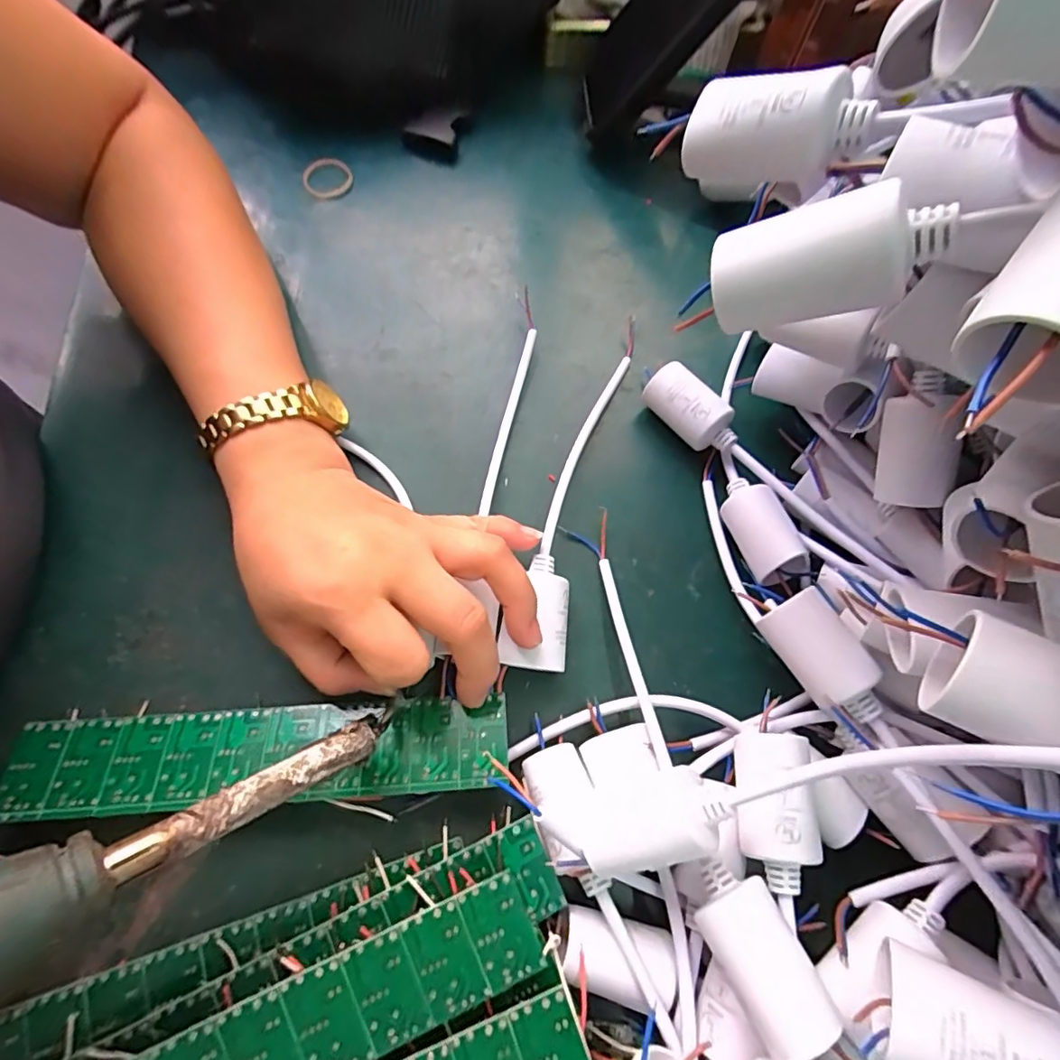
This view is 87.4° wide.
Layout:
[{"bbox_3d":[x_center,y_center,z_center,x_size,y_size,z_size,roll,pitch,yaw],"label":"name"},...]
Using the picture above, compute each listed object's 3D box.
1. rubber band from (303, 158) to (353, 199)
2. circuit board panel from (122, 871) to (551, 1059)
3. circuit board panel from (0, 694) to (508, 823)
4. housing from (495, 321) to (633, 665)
[{"bbox_3d":[-0.133,-0.232,0.366,0.029,0.005,0.033,17,70,5],"label":"rubber band"},{"bbox_3d":[-0.092,0.172,0.177,0.201,0.004,0.040,-23,88,-9],"label":"circuit board panel"},{"bbox_3d":[-0.112,0.095,0.234,0.201,0.004,0.038,-2,55,-3],"label":"circuit board panel"},{"bbox_3d":[0.026,-0.028,0.294,0.029,0.031,0.212,15,62,5],"label":"housing"}]

